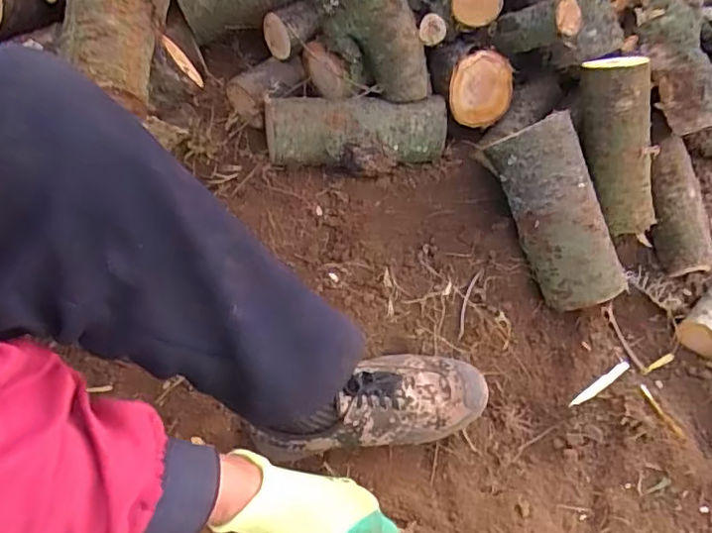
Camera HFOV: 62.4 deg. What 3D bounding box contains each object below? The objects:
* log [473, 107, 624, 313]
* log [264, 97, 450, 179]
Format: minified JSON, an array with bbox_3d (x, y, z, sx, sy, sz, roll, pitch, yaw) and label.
[{"bbox_3d":[0.269,-0.070,0.795,0.097,0.096,0.251,-26,96,-21],"label":"log"},{"bbox_3d":[-0.002,-0.195,0.848,0.262,0.083,0.103,6,53,1],"label":"log"}]

